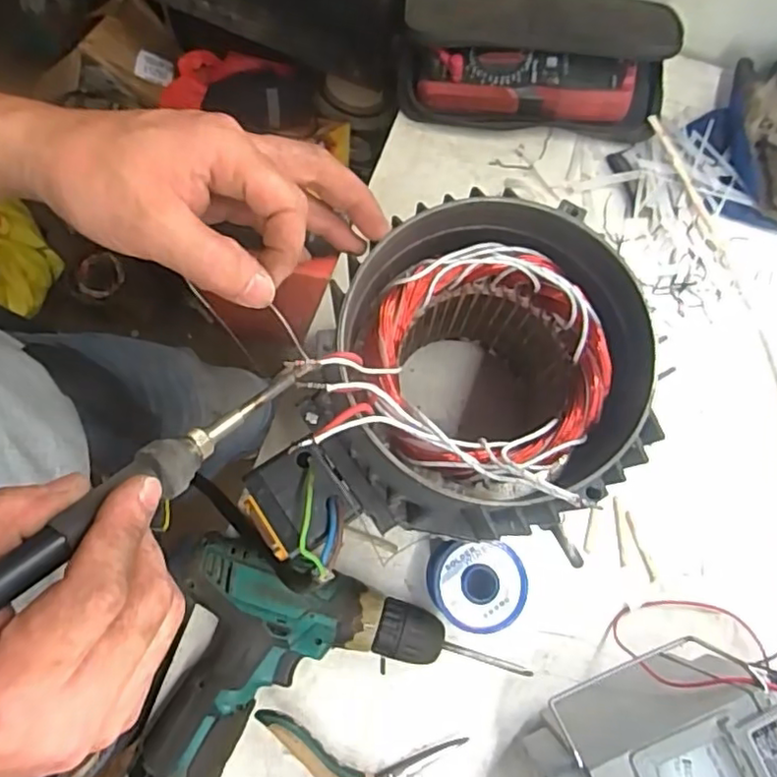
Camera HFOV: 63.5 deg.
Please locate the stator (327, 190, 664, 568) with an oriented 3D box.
[{"bbox_3d":[0.052,0.008,0.416,0.169,0.212,0.175,5,76,0],"label":"stator"}]

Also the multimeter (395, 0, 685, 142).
[{"bbox_3d":[0.127,-0.303,0.554,0.233,0.066,0.131,6,76,1],"label":"multimeter"}]

